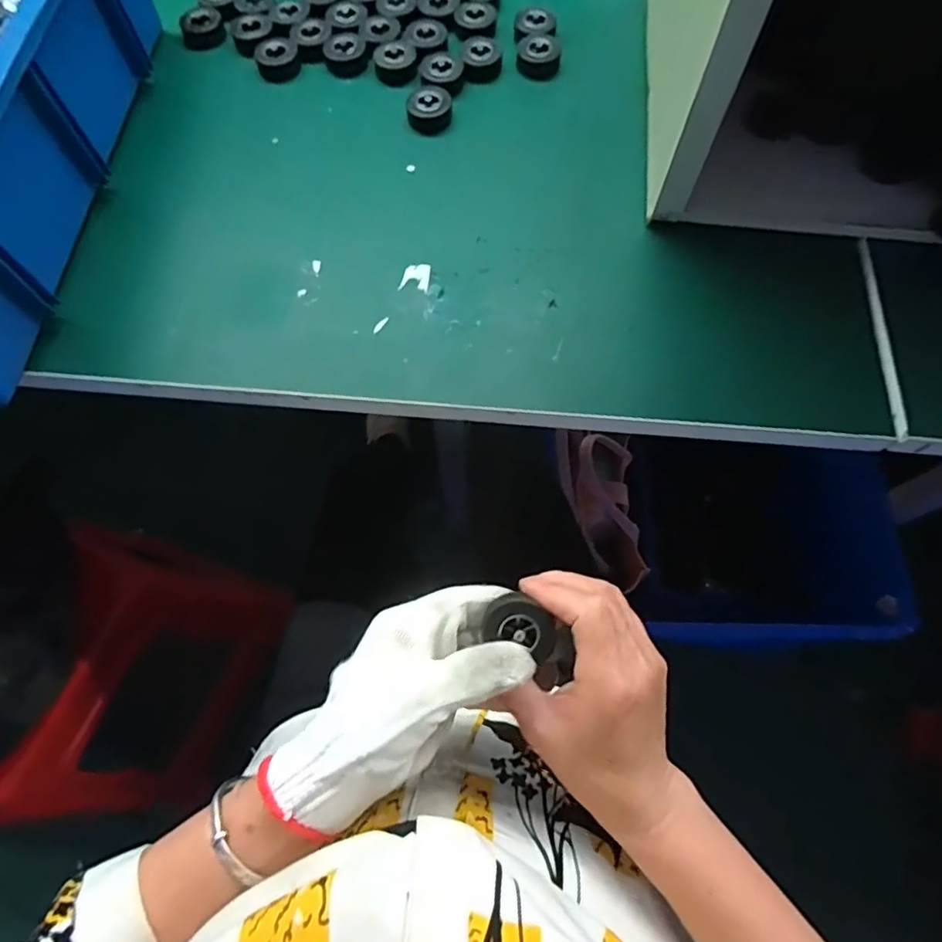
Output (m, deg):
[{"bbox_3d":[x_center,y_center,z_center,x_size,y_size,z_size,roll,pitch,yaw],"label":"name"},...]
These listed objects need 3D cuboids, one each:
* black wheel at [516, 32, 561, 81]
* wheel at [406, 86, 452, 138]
[{"bbox_3d":[0.061,-0.372,0.511,0.037,0.014,0.040,-1,70,2],"label":"black wheel"},{"bbox_3d":[-0.034,-0.307,0.486,0.038,0.015,0.041,-1,70,2],"label":"wheel"}]

